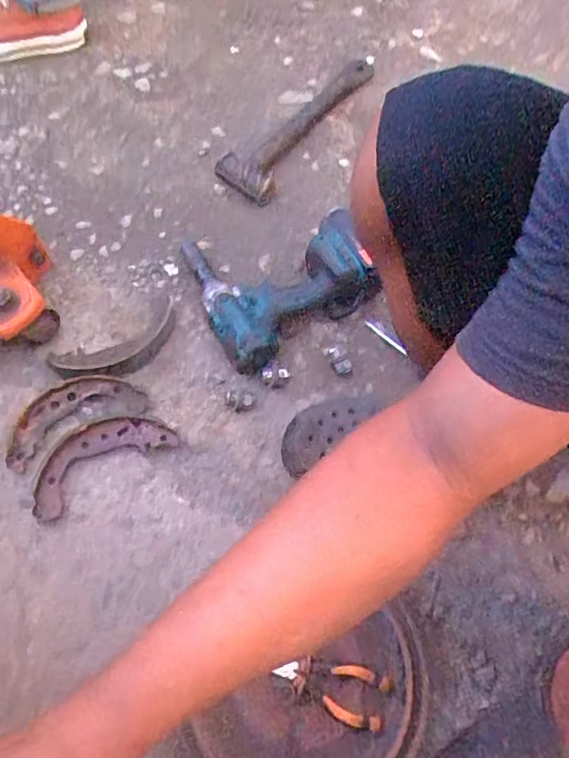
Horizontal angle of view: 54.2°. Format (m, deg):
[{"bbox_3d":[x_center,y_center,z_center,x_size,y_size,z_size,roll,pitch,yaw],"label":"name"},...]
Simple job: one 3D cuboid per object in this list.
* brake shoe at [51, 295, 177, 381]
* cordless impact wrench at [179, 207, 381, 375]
[{"bbox_3d":[-0.209,-0.040,0.733,0.177,0.036,0.068,-31,69,-33],"label":"brake shoe"},{"bbox_3d":[-0.017,-0.152,0.745,0.231,0.093,0.216,-31,69,-11],"label":"cordless impact wrench"}]

